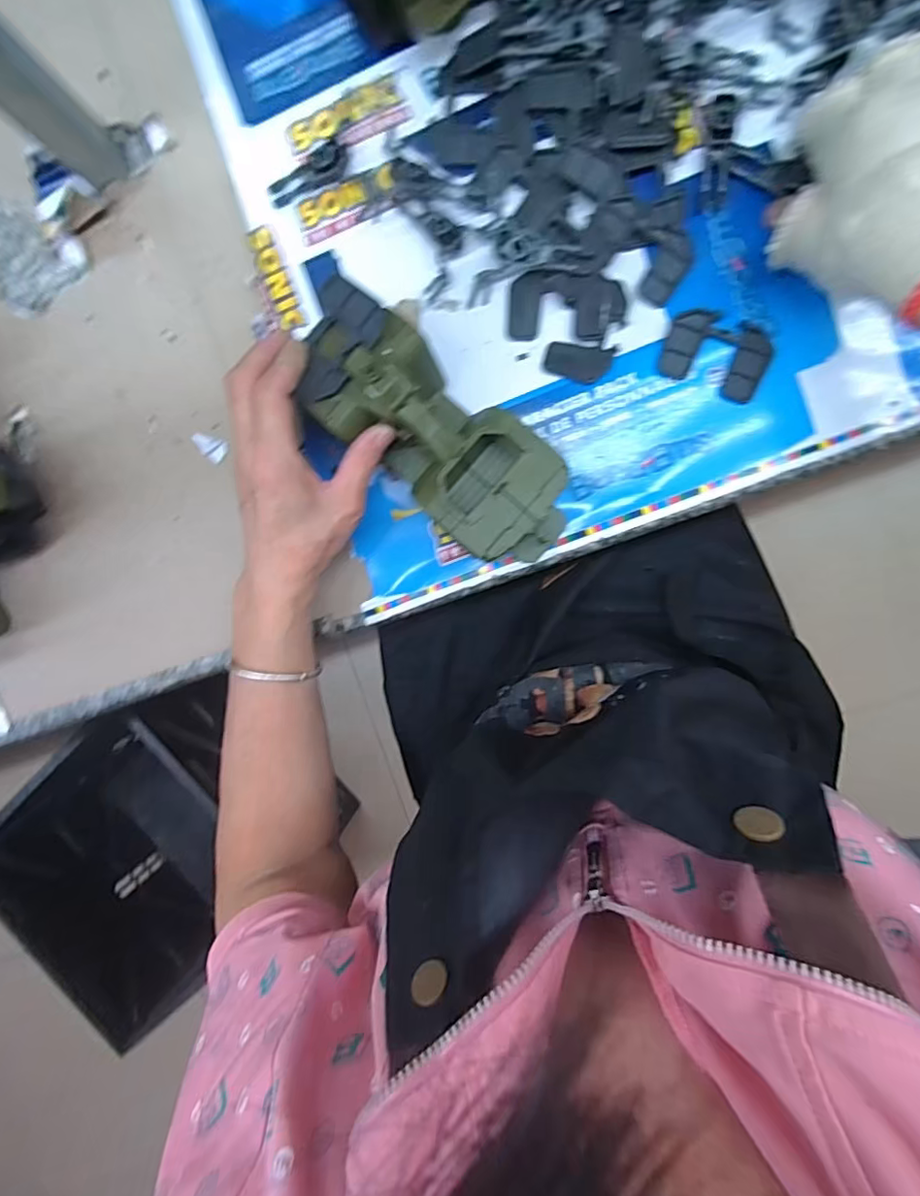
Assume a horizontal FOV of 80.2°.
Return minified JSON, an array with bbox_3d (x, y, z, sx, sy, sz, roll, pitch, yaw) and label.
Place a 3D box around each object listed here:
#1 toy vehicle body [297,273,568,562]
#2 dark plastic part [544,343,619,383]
[{"bbox_3d":[-0.015,-0.100,0.336,0.188,0.061,0.076,44,98,1],"label":"toy vehicle body"},{"bbox_3d":[0.081,-0.159,0.369,0.045,0.004,0.024,9,96,6],"label":"dark plastic part"}]

